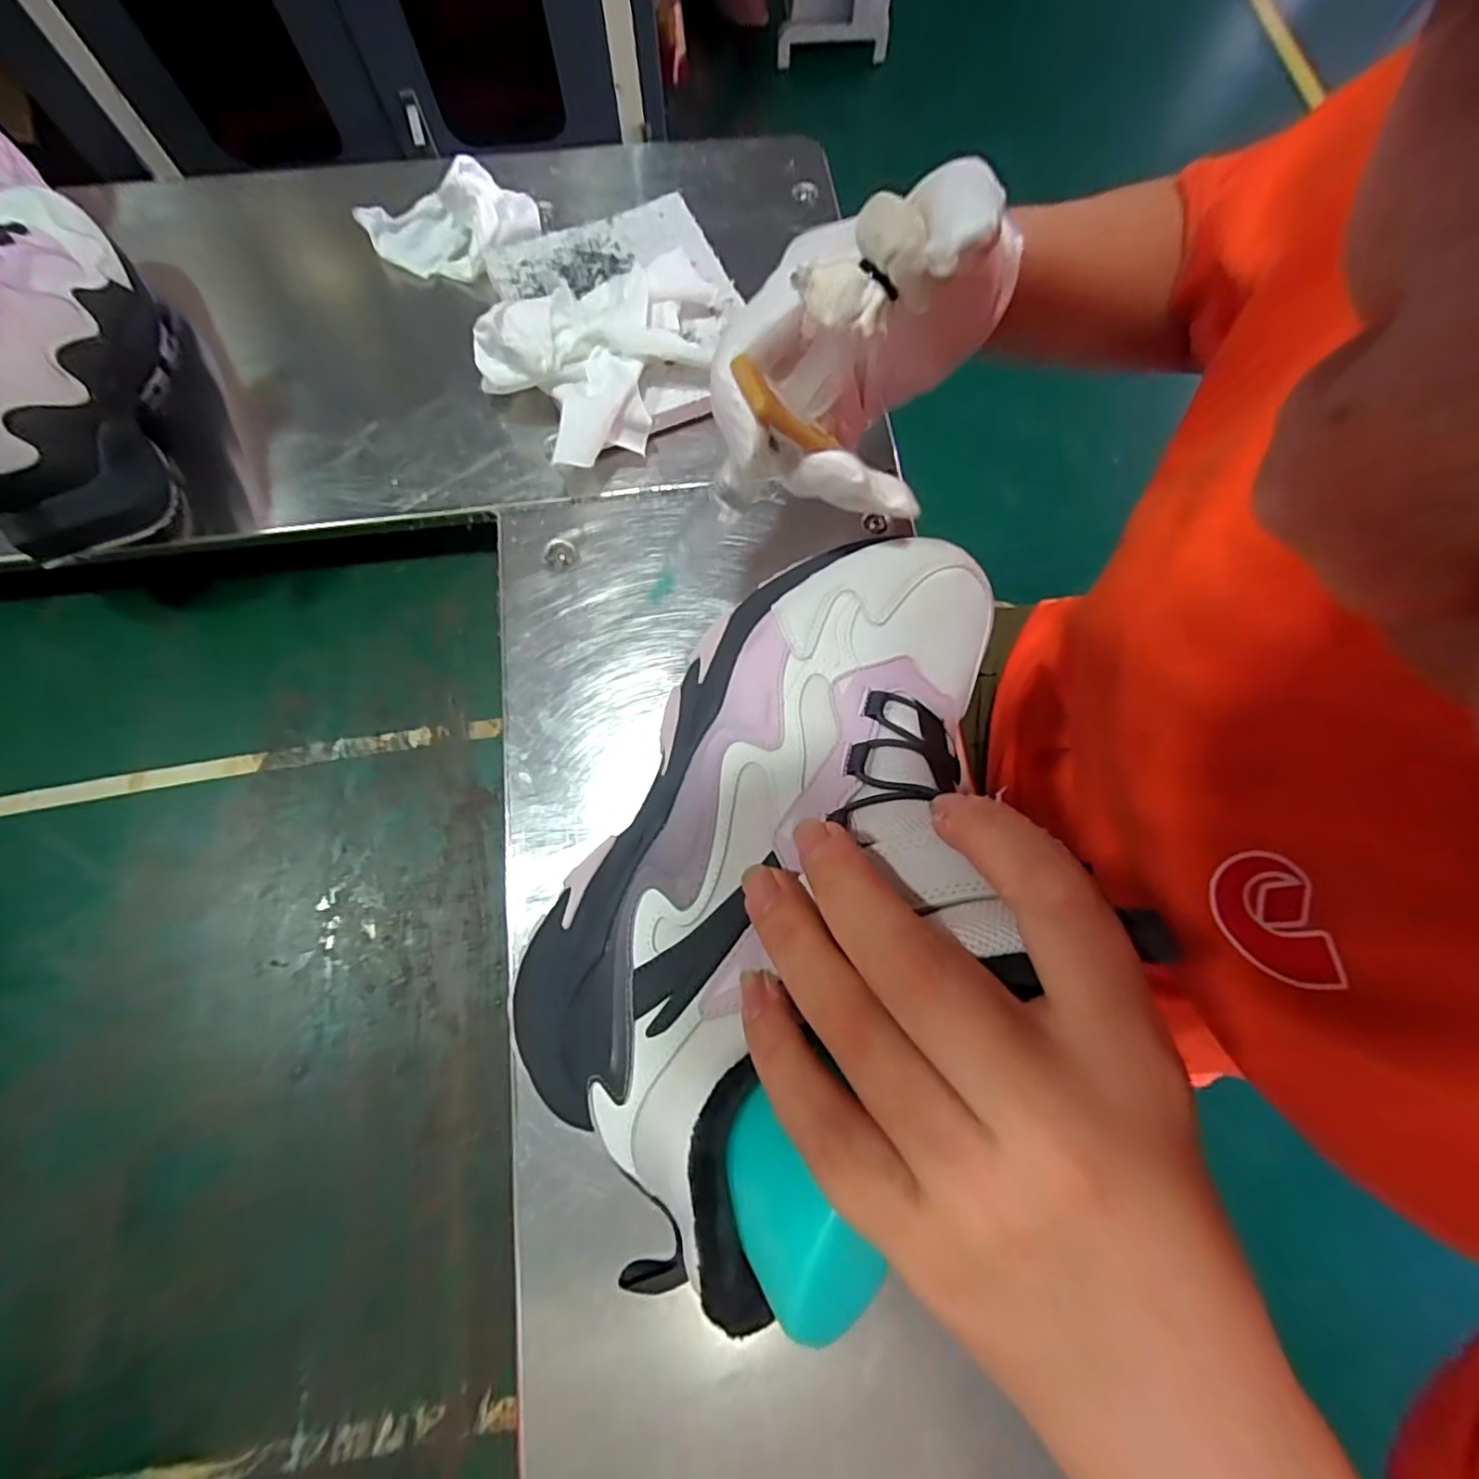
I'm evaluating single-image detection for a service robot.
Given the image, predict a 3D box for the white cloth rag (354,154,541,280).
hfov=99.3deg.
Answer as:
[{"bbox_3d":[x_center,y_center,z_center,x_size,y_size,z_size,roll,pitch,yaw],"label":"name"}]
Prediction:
[{"bbox_3d":[-0.185,-0.334,0.406,0.103,0.029,0.074,-24,74,-7],"label":"white cloth rag"}]

